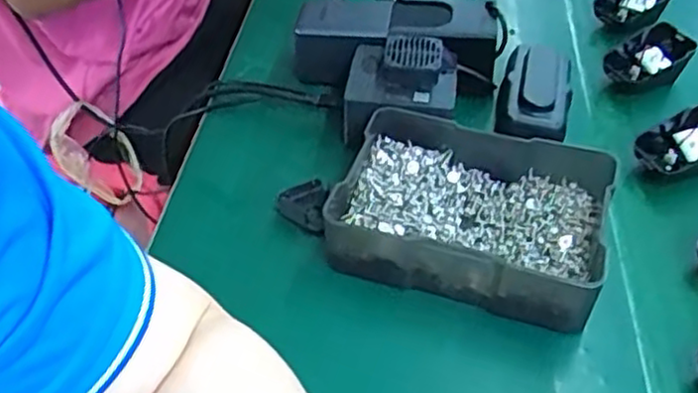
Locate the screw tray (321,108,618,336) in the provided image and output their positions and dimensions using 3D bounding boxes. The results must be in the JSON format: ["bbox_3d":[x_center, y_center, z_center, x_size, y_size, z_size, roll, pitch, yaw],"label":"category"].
[{"bbox_3d":[0.076,0.011,0.445,0.161,0.050,0.115,16,46,12],"label":"screw tray"}]

